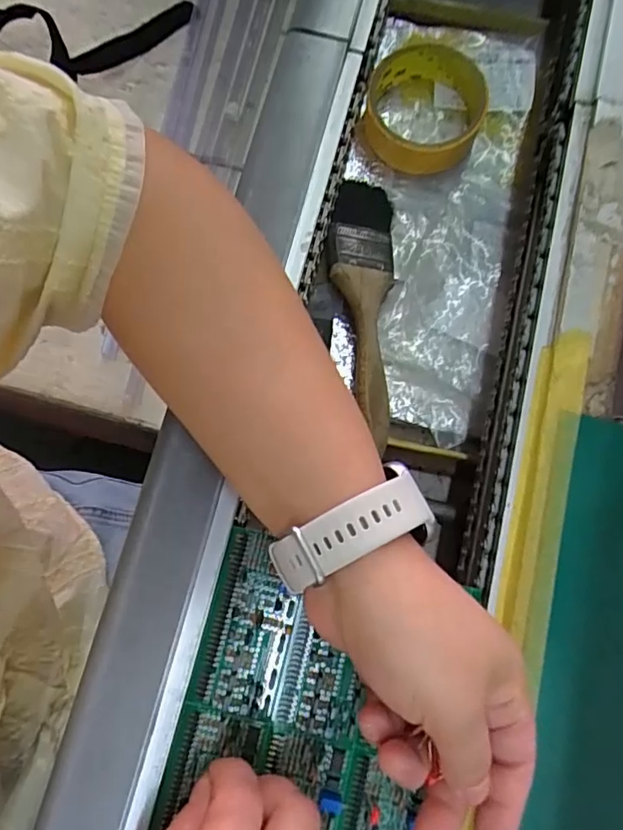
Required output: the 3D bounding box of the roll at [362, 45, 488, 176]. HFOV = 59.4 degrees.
[{"bbox_3d":[0.084,-0.230,0.408,0.084,0.033,0.088,0,79,0],"label":"roll"}]

